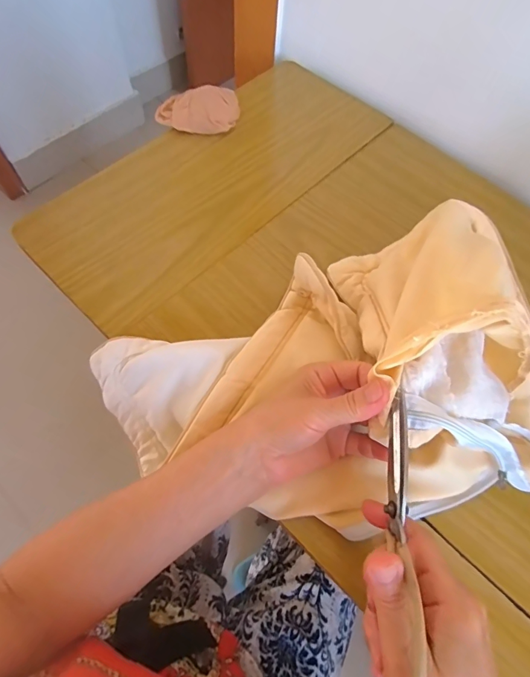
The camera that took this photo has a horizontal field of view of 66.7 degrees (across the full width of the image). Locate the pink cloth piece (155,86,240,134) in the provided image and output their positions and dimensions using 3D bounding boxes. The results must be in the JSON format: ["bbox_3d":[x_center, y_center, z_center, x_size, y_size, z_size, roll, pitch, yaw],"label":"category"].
[{"bbox_3d":[-0.079,-0.266,0.469,0.094,0.027,0.061,-4,65,-6],"label":"pink cloth piece"}]

